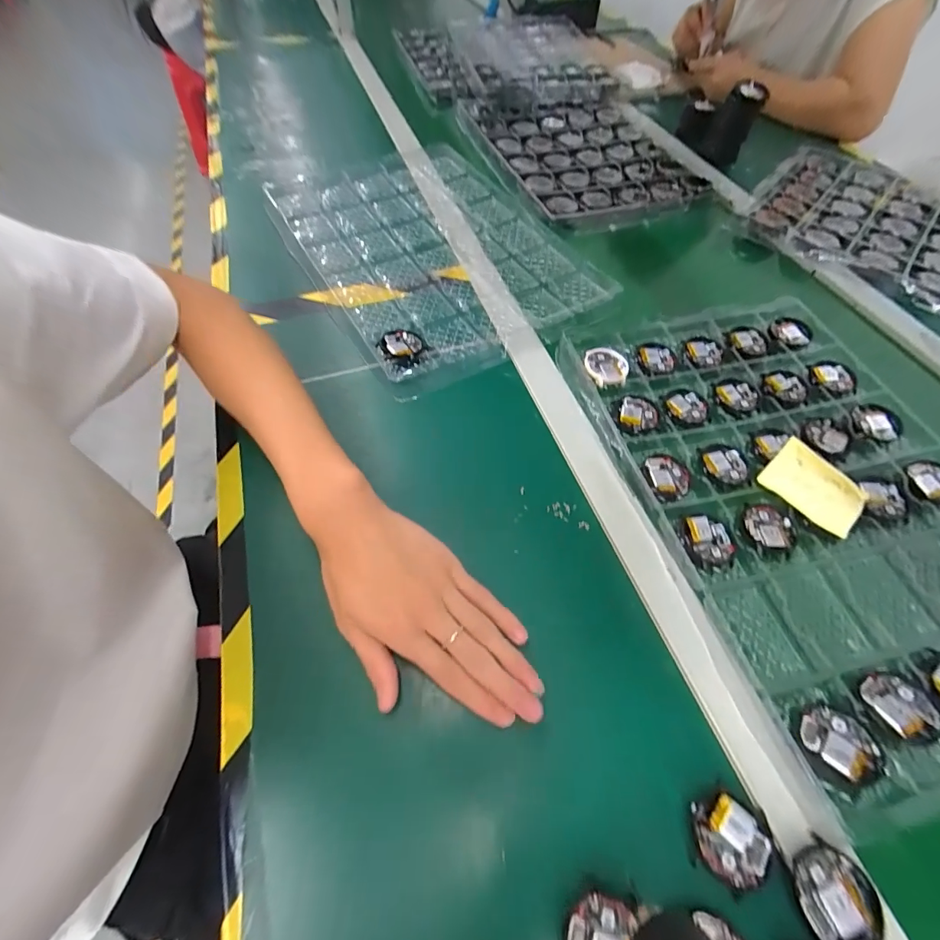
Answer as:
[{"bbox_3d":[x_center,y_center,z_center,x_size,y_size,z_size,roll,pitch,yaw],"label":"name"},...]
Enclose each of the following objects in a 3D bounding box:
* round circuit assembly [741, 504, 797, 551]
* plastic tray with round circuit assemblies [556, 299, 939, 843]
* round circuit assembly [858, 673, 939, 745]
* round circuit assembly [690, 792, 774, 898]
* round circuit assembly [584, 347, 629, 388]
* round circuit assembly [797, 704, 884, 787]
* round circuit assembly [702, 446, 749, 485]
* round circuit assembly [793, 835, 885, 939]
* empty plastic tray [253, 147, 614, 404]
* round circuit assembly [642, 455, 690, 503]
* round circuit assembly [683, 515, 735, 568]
[{"bbox_3d":[0.249,0.048,0.357,0.043,0.004,0.038,1,58,-1],"label":"round circuit assembly"},{"bbox_3d":[0.296,0.006,0.375,0.302,0.017,0.430,-13,59,-10],"label":"plastic tray with round circuit assemblies"},{"bbox_3d":[0.287,0.158,0.284,0.043,0.008,0.040,1,58,-1],"label":"round circuit assembly"},{"bbox_3d":[0.150,0.213,0.246,0.049,0.004,0.040,-11,59,-9],"label":"round circuit assembly"},{"bbox_3d":[0.144,-0.107,0.445,0.044,0.006,0.047,1,58,-1],"label":"round circuit assembly"},{"bbox_3d":[0.233,0.173,0.270,0.040,0.010,0.041,1,58,-1],"label":"round circuit assembly"},{"bbox_3d":[0.233,-0.006,0.390,0.038,0.004,0.041,1,58,-1],"label":"round circuit assembly"},{"bbox_3d":[0.199,0.233,0.231,0.044,0.006,0.041,1,58,-1],"label":"round circuit assembly"},{"bbox_3d":[-0.056,-0.303,0.575,0.317,0.034,0.466,-27,62,-17],"label":"empty plastic tray"},{"bbox_3d":[0.172,0.006,0.376,0.040,0.004,0.044,1,58,-1],"label":"round circuit assembly"},{"bbox_3d":[0.194,0.056,0.345,0.039,0.007,0.041,1,58,-1],"label":"round circuit assembly"}]

